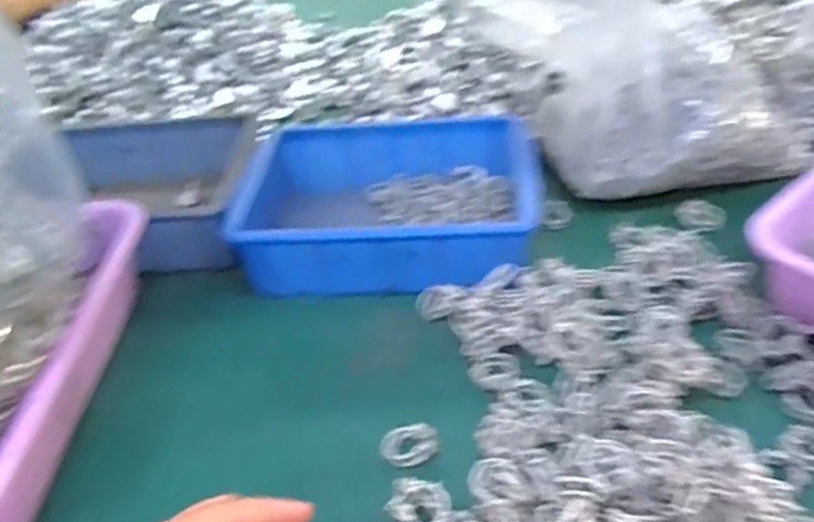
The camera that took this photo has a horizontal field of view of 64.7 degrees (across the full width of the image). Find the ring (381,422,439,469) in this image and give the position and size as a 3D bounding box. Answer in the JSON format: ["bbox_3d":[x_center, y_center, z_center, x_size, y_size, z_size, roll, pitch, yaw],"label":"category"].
[{"bbox_3d":[0.002,0.117,0.410,0.035,0.013,0.026,-14,41,-9],"label":"ring"}]

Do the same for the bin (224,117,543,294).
[{"bbox_3d":[-0.016,-0.050,0.572,0.250,0.071,0.177,2,41,10],"label":"bin"}]

